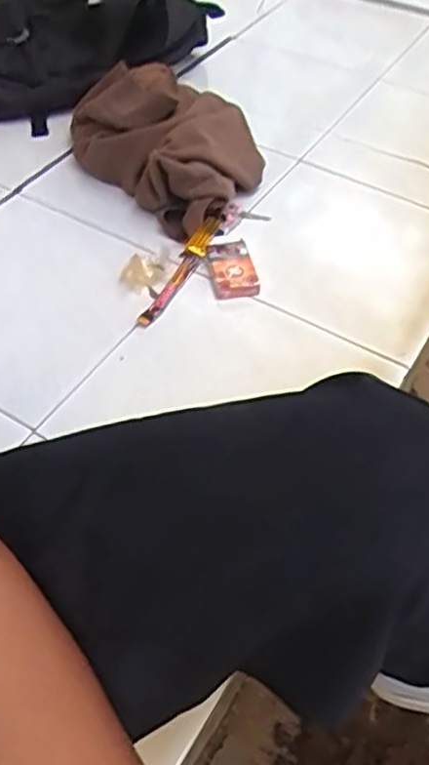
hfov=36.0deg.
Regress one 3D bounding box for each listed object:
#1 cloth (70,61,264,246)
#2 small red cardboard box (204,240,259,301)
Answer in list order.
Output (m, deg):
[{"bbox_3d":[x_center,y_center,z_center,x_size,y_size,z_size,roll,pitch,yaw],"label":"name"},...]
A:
[{"bbox_3d":[-0.054,-0.353,0.931,0.216,0.123,0.298,-35,59,-25],"label":"cloth"},{"bbox_3d":[0.020,-0.143,0.836,0.056,0.013,0.086,-11,62,-4],"label":"small red cardboard box"}]

